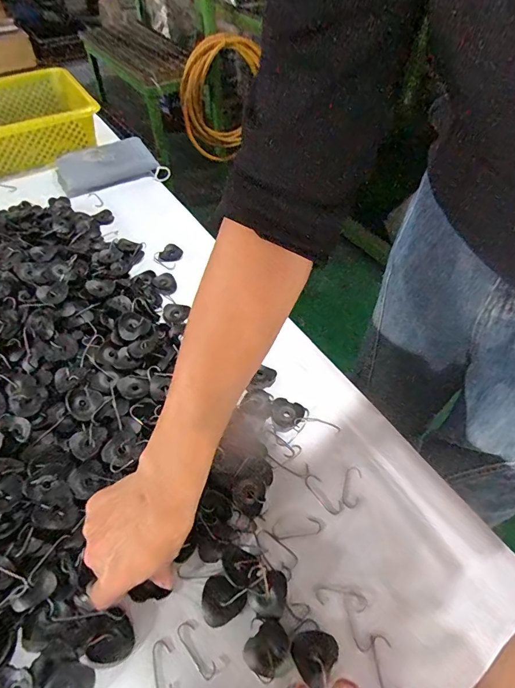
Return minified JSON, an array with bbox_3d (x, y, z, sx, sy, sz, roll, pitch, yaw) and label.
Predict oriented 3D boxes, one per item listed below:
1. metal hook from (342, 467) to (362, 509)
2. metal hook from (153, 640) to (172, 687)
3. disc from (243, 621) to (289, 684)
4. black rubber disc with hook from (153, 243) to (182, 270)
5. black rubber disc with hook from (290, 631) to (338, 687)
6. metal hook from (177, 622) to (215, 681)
[{"bbox_3d":[0.093,0.140,0.399,0.016,0.004,0.041,10,53,9],"label":"metal hook"},{"bbox_3d":[-0.073,0.252,0.312,0.014,0.004,0.040,-7,52,-5],"label":"metal hook"},{"bbox_3d":[0.007,0.238,0.317,0.028,0.008,0.035,32,59,23],"label":"disc"},{"bbox_3d":[-0.132,-0.132,0.614,0.039,0.010,0.042,0,52,1],"label":"black rubber disc with hook"},{"bbox_3d":[0.044,0.241,0.316,0.033,0.006,0.035,0,52,1],"label":"black rubber disc with hook"},{"bbox_3d":[-0.049,0.242,0.321,0.014,0.004,0.043,-31,58,-21],"label":"metal hook"}]

